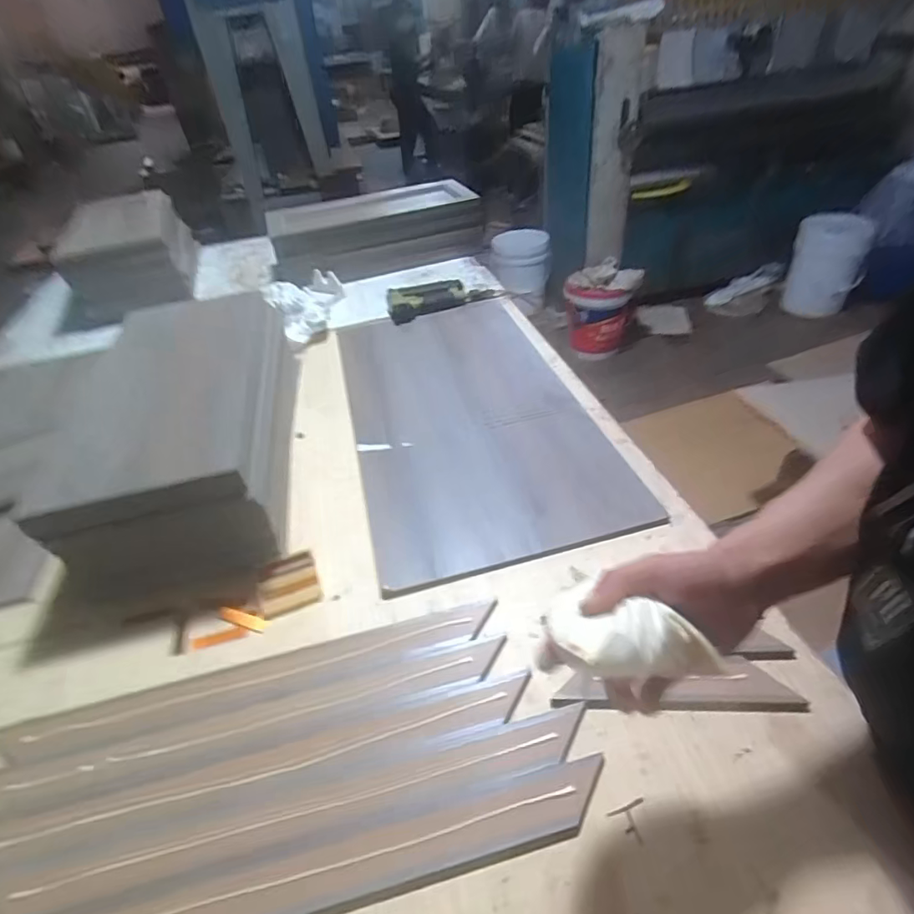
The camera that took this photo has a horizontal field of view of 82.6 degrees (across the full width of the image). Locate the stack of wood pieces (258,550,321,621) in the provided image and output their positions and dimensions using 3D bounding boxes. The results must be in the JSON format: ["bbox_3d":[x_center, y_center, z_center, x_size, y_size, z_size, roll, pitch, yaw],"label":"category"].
[{"bbox_3d":[-0.201,0.151,0.620,0.068,0.022,0.066,-17,41,-12],"label":"stack of wood pieces"}]

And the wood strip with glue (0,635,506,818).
[{"bbox_3d":[-0.196,0.254,0.498,0.486,0.009,0.045,-13,40,-7],"label":"wood strip with glue"}]

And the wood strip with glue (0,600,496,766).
[{"bbox_3d":[-0.207,0.223,0.537,0.488,0.010,0.056,-13,40,-7],"label":"wood strip with glue"}]

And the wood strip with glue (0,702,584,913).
[{"bbox_3d":[-0.130,0.299,0.438,0.488,0.006,0.042,-13,40,-7],"label":"wood strip with glue"}]

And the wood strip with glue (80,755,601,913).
[{"bbox_3d":[-0.121,0.328,0.403,0.481,0.008,0.050,-13,40,-7],"label":"wood strip with glue"}]

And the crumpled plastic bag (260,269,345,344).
[{"bbox_3d":[-0.344,-0.350,1.184,0.180,0.070,0.305,-14,40,-8],"label":"crumpled plastic bag"}]

